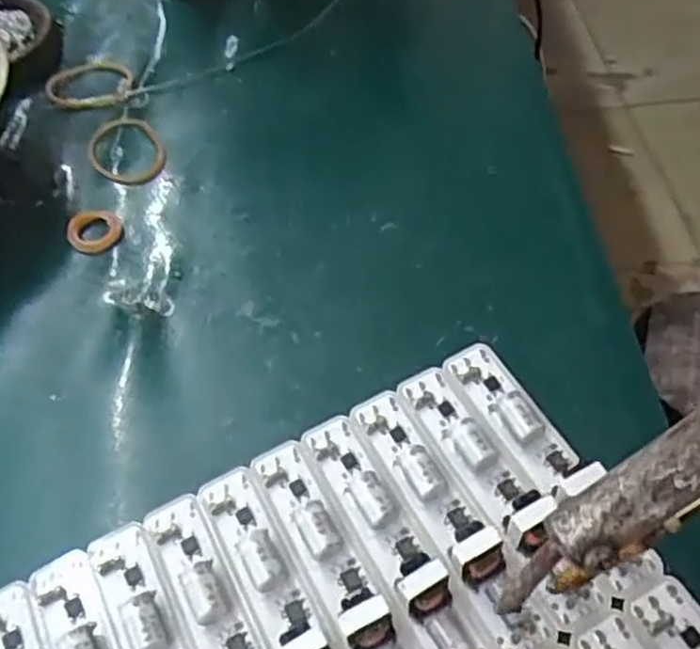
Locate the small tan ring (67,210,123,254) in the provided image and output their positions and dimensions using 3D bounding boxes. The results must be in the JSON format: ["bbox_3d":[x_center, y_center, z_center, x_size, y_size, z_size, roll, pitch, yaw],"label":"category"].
[{"bbox_3d":[-0.087,-0.033,0.252,0.018,0.004,0.019,-3,55,4],"label":"small tan ring"}]

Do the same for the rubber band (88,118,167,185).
[{"bbox_3d":[-0.085,-0.067,0.277,0.027,0.004,0.038,-28,57,-13],"label":"rubber band"}]

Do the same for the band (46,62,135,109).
[{"bbox_3d":[-0.108,-0.100,0.305,0.036,0.004,0.030,-4,55,3],"label":"band"}]

